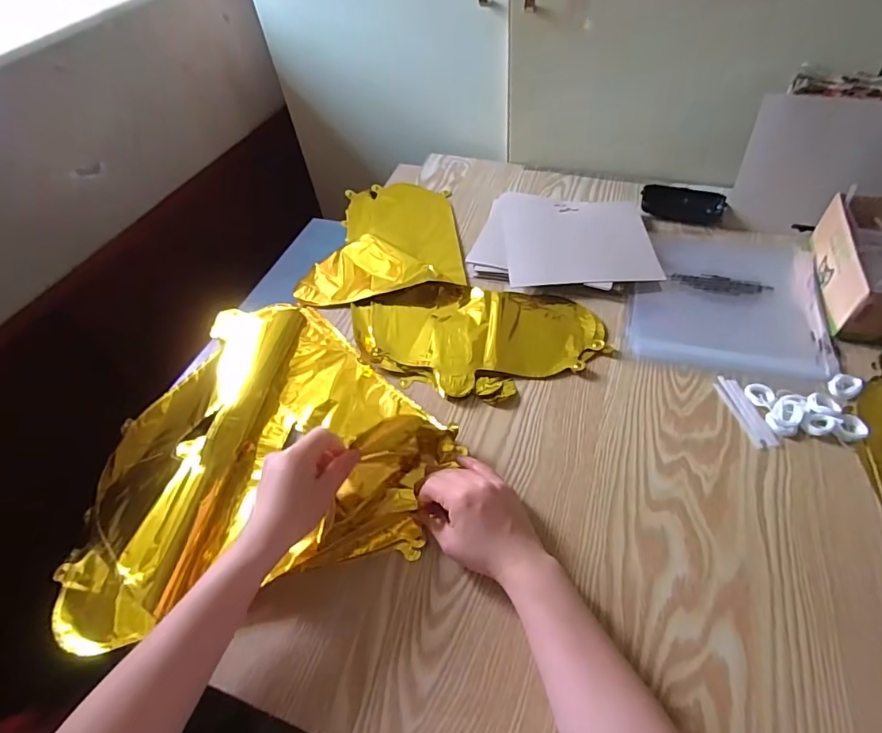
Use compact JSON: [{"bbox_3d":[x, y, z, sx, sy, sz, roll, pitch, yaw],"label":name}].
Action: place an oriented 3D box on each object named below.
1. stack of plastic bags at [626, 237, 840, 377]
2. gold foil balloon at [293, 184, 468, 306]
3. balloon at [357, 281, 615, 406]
[{"bbox_3d":[0.344,-0.089,0.603,0.207,0.017,0.239,11,53,14],"label":"stack of plastic bags"},{"bbox_3d":[-0.088,-0.187,0.716,0.223,0.030,0.233,-8,51,-1],"label":"gold foil balloon"},{"bbox_3d":[0.036,-0.039,0.587,0.291,0.011,0.170,11,54,14],"label":"balloon"}]

